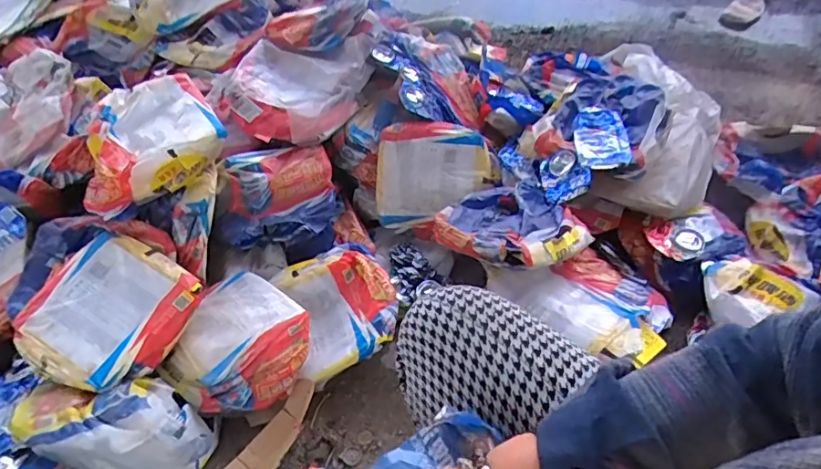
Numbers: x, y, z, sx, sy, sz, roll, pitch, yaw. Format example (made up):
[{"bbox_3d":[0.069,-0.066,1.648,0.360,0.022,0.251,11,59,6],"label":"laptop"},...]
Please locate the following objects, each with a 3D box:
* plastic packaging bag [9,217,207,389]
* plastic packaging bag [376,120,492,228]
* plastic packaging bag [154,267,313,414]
[{"bbox_3d":[-0.516,0.133,0.931,0.243,0.061,0.255,31,64,9],"label":"plastic packaging bag"},{"bbox_3d":[0.047,-0.130,1.110,0.239,0.036,0.214,-5,83,0],"label":"plastic packaging bag"},{"bbox_3d":[-0.306,0.195,0.955,0.227,0.080,0.233,27,57,26],"label":"plastic packaging bag"}]

